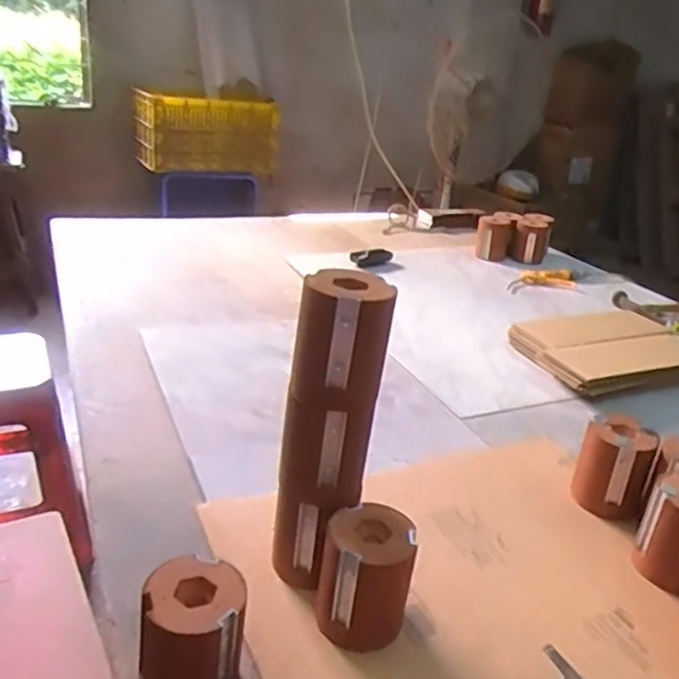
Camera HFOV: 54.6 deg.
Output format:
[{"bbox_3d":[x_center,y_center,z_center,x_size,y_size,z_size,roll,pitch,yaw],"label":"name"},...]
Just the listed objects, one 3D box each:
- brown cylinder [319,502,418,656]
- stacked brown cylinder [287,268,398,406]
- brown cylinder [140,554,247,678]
[{"bbox_3d":[0.024,0.212,0.585,0.079,0.103,0.075,6,24,2],"label":"brown cylinder"},{"bbox_3d":[0.004,-0.001,0.564,0.074,0.101,0.075,8,24,7],"label":"stacked brown cylinder"},{"bbox_3d":[-0.115,0.240,0.522,0.076,0.104,0.078,4,24,-3],"label":"brown cylinder"}]

